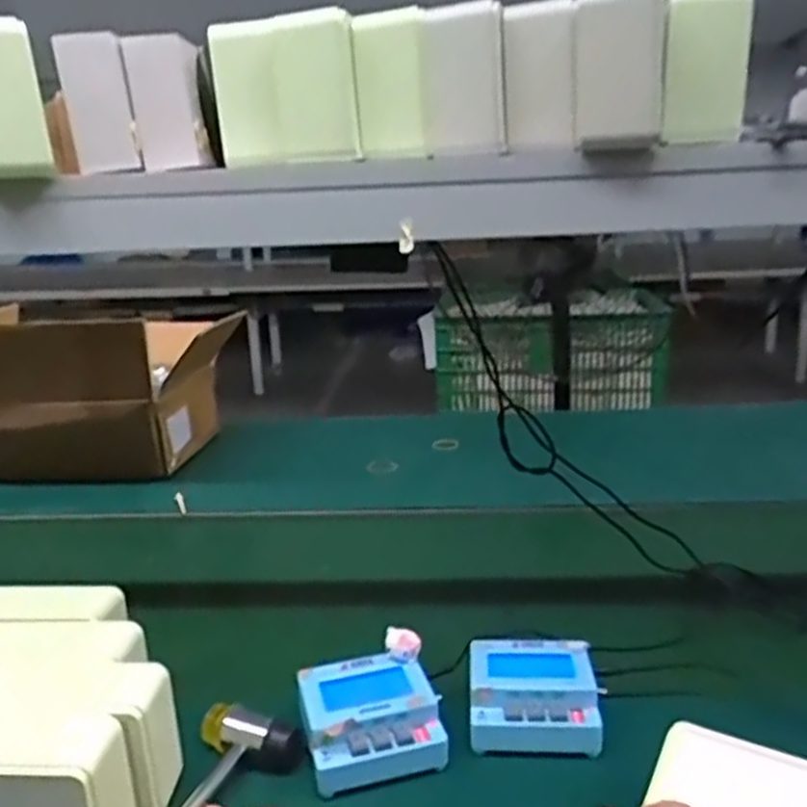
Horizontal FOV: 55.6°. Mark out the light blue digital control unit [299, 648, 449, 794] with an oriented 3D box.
[{"bbox_3d":[-0.026,0.254,0.612,0.102,0.051,0.099,-7,17,-14],"label":"light blue digital control unit"}]

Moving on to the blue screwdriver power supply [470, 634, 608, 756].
[{"bbox_3d":[0.108,0.244,0.636,0.104,0.048,0.102,-1,17,5],"label":"blue screwdriver power supply"}]

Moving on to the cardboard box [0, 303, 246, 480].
[{"bbox_3d":[-0.515,-0.021,1.286,0.439,0.253,0.305,0,17,8],"label":"cardboard box"}]

